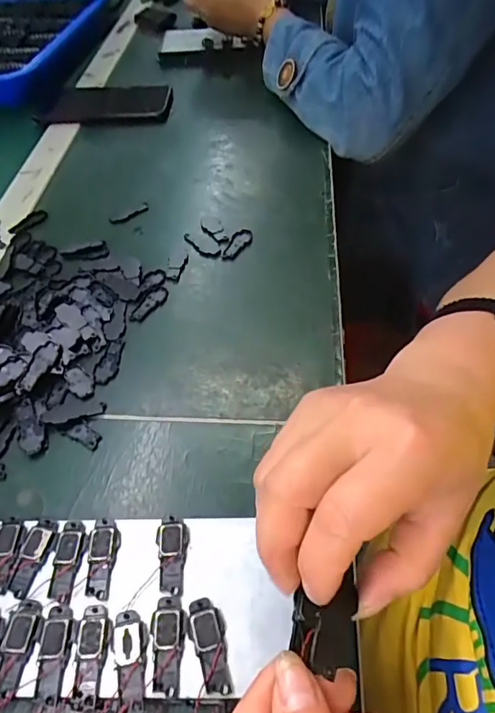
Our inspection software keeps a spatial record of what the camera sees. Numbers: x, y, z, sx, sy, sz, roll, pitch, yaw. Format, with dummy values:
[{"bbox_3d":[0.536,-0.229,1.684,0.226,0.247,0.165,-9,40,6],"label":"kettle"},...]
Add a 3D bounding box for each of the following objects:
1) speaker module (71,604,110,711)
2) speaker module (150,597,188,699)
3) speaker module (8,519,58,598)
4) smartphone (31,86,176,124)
[{"bbox_3d":[-0.072,0.138,0.221,0.014,0.008,0.040,-3,52,1],"label":"speaker module"},{"bbox_3d":[-0.038,0.133,0.220,0.016,0.004,0.039,0,52,4],"label":"speaker module"},{"bbox_3d":[-0.113,0.103,0.248,0.016,0.004,0.038,9,53,11],"label":"speaker module"},{"bbox_3d":[-0.171,-0.309,0.579,0.151,0.014,0.068,1,52,5],"label":"smartphone"}]

